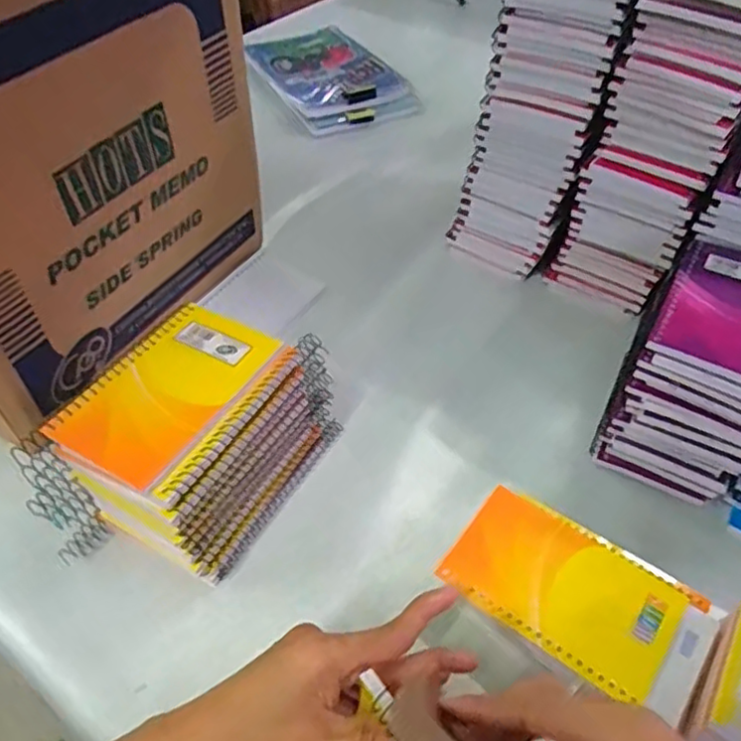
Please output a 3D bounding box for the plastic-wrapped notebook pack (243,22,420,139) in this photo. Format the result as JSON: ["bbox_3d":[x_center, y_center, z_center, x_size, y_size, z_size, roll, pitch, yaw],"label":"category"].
[{"bbox_3d":[-0.061,-0.401,0.881,0.169,0.031,0.254,-16,51,-16],"label":"plastic-wrapped notebook pack"}]

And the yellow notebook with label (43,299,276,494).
[{"bbox_3d":[-0.123,0.012,0.398,0.080,0.013,0.126,24,51,18],"label":"yellow notebook with label"}]

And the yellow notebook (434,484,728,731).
[{"bbox_3d":[0.127,0.134,0.393,0.150,0.015,0.091,29,53,21],"label":"yellow notebook"}]

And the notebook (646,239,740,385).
[{"bbox_3d":[0.253,-0.046,0.452,0.083,0.010,0.138,25,52,19],"label":"notebook"}]

